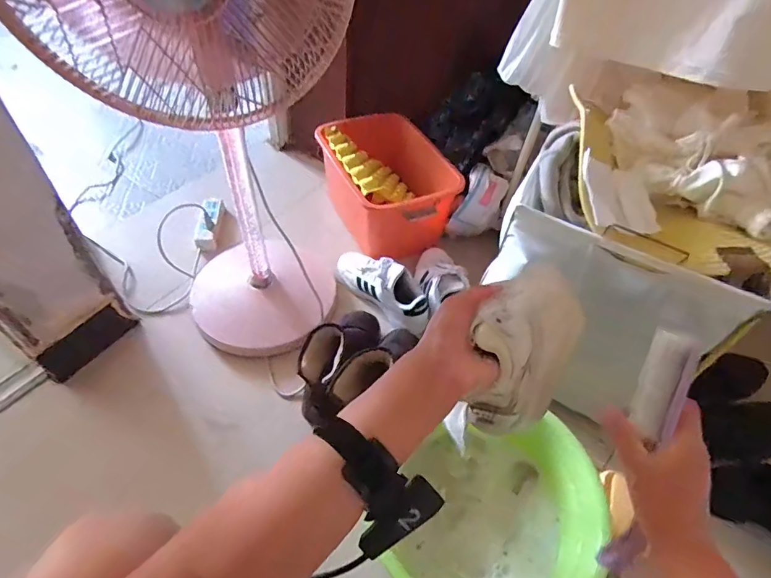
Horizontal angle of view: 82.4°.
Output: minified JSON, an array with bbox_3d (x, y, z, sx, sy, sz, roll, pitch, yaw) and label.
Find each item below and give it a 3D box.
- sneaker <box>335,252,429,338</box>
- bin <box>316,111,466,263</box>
[{"bbox_3d":[-0.010,-0.009,1.026,0.091,0.085,0.297,-34,60,-29],"label":"sneaker"},{"bbox_3d":[0.004,-0.280,1.166,0.255,0.187,0.326,-20,54,-20],"label":"bin"}]

